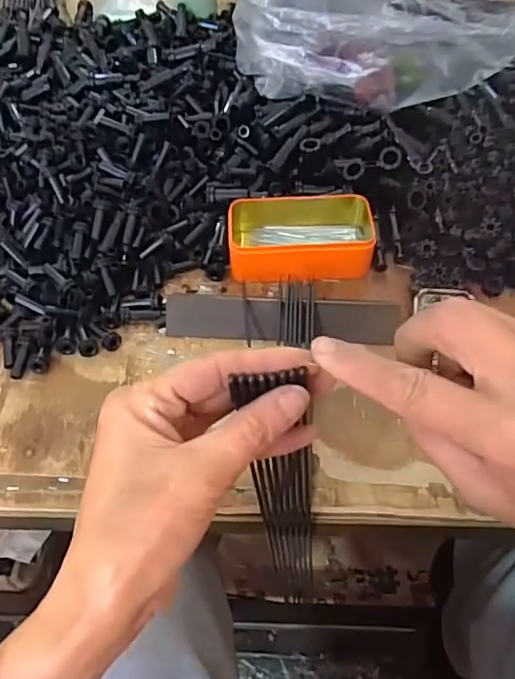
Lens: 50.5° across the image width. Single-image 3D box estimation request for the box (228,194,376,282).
[{"bbox_3d":[0.045,-0.106,0.565,0.145,0.044,0.084,3,54,2],"label":"box"}]

